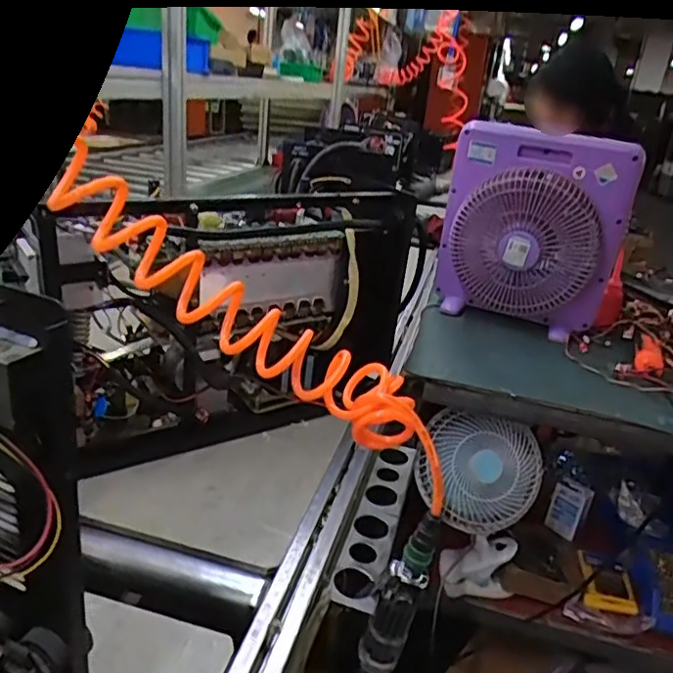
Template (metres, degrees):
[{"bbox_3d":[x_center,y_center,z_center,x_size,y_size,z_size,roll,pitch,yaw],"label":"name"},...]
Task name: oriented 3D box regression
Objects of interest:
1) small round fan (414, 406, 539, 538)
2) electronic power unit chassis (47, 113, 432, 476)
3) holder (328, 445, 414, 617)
[{"bbox_3d":[0.243,0.232,1.061,0.213,0.200,0.097,23,-2,-1],"label":"small round fan"},{"bbox_3d":[-0.137,-0.034,0.788,0.455,0.297,0.179,-7,27,-30],"label":"electronic power unit chassis"},{"bbox_3d":[0.048,0.209,0.714,0.049,0.019,0.273,12,24,11],"label":"holder"}]

